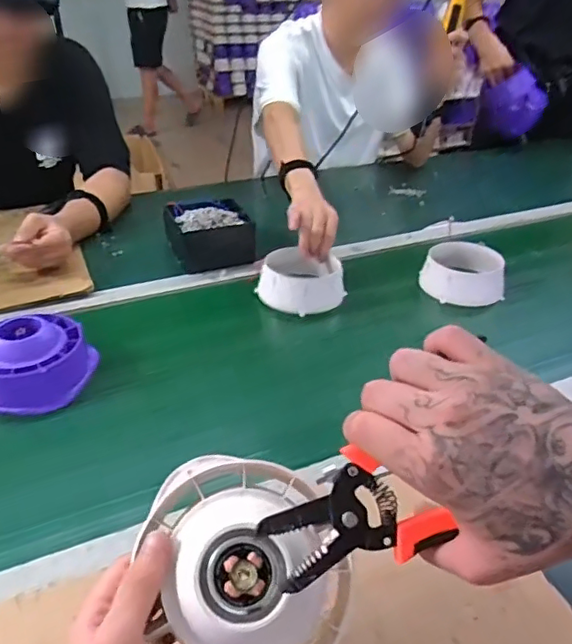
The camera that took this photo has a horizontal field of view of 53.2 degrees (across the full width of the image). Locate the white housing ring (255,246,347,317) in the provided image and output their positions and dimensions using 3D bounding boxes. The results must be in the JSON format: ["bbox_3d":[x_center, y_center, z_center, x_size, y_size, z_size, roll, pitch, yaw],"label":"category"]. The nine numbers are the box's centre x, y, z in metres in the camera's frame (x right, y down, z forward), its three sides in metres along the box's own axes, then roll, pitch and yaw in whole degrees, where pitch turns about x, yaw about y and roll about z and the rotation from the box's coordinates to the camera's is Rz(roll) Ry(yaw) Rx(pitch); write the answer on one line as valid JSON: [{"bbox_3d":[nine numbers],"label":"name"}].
[{"bbox_3d":[0.023,-0.058,0.836,0.125,0.058,0.100,1,33,-1],"label":"white housing ring"}]

